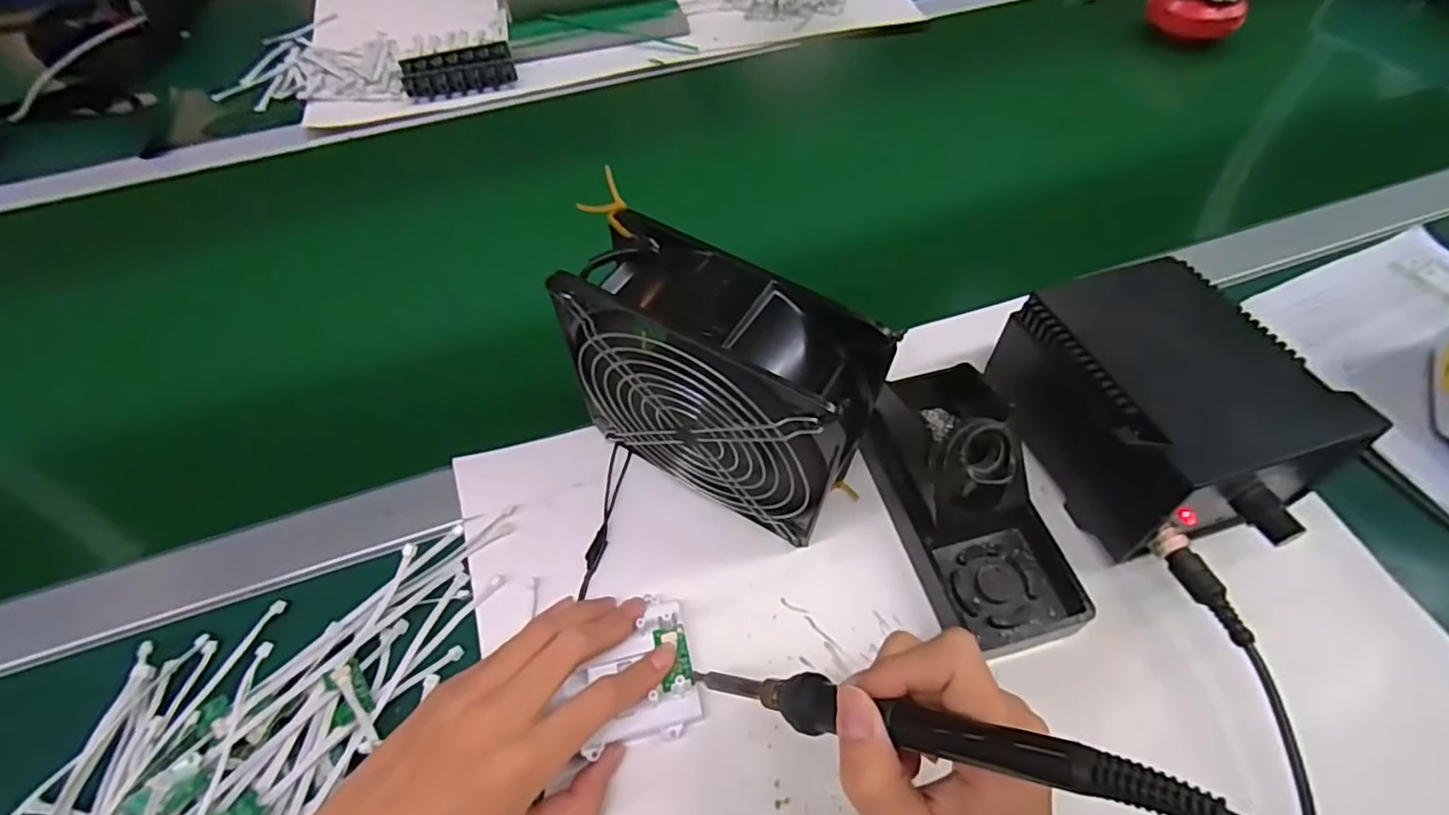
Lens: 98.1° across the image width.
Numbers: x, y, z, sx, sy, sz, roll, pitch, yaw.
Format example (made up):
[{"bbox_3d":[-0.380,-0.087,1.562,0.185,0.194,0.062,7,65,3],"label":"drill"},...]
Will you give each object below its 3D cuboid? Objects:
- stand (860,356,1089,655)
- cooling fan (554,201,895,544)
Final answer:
[{"bbox_3d":[0.135,0.044,0.337,0.075,0.083,0.150,-17,58,-9],"label":"stand"},{"bbox_3d":[-0.003,-0.006,0.330,0.150,0.149,0.066,25,61,17],"label":"cooling fan"}]

